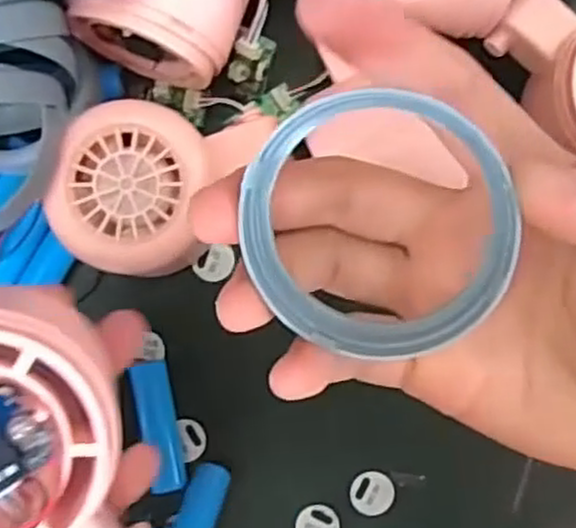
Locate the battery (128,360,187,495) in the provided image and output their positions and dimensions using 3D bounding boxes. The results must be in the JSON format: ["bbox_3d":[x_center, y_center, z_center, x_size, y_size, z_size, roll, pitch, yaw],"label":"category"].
[{"bbox_3d":[-0.049,0.061,0.281,0.013,0.011,0.047,-12,89,-2],"label":"battery"}]

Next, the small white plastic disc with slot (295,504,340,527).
[{"bbox_3d":[0.011,0.102,0.287,0.017,0.004,0.016,0,89,-2],"label":"small white plastic disc with slot"}]

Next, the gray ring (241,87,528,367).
[{"bbox_3d":[0.019,-0.007,0.158,0.055,0.008,0.057,4,114,9],"label":"gray ring"}]

